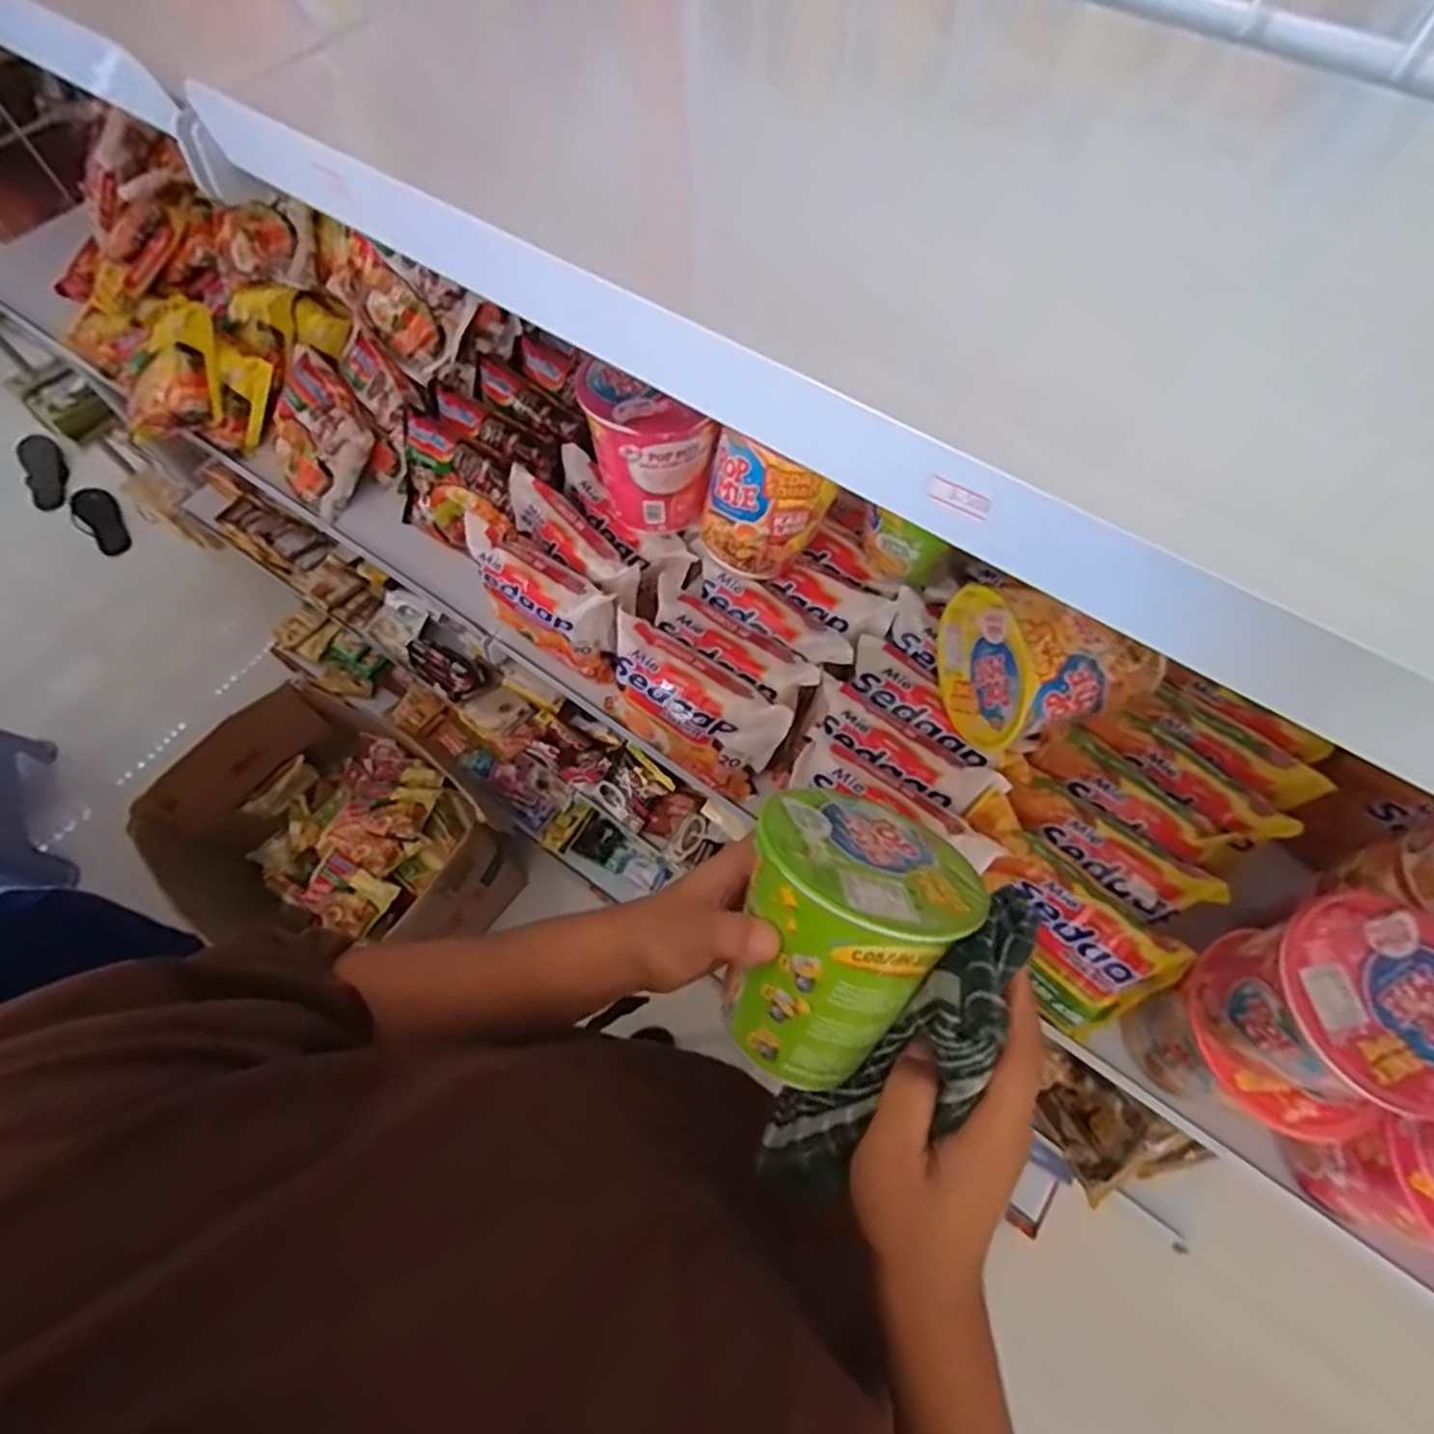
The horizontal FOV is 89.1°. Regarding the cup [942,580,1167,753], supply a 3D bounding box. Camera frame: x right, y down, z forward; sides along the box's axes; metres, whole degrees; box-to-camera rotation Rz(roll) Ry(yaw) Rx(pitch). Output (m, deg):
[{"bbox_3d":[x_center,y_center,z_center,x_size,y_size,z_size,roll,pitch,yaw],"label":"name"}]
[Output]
[{"bbox_3d":[0.212,-0.041,0.481,0.104,0.097,0.102,-17,66,-7],"label":"cup"}]

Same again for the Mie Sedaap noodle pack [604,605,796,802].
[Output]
[{"bbox_3d":[-0.021,-0.002,0.547,0.141,0.089,0.032,27,35,10],"label":"Mie Sedaap noodle pack"}]

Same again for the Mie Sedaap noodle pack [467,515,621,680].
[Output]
[{"bbox_3d":[-0.142,-0.093,0.594,0.139,0.083,0.043,33,70,15],"label":"Mie Sedaap noodle pack"}]

